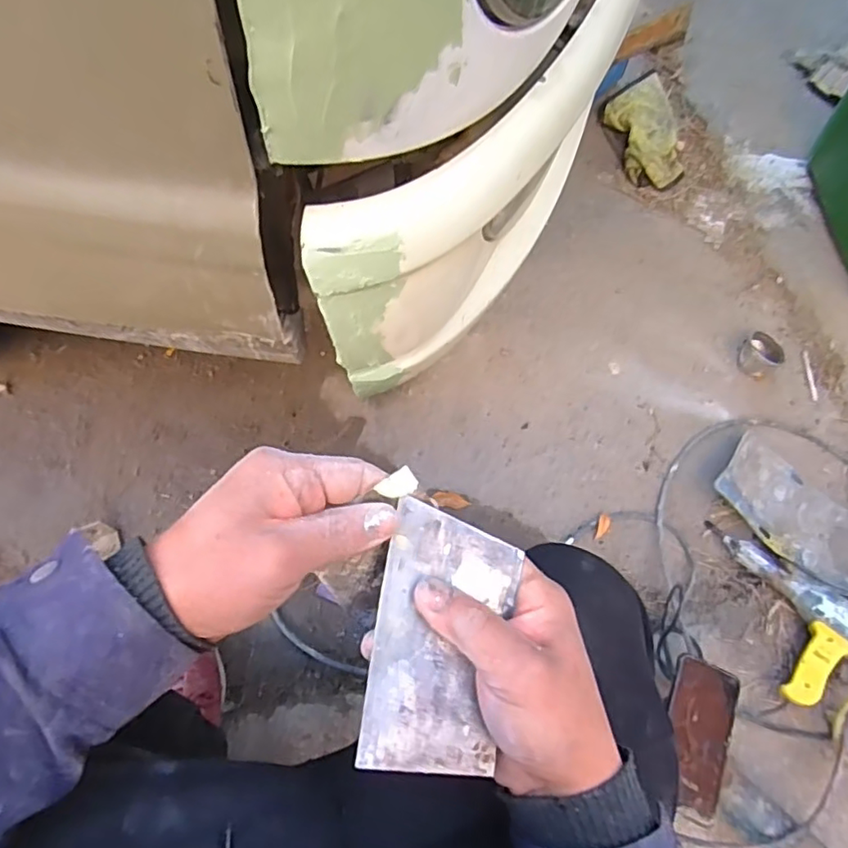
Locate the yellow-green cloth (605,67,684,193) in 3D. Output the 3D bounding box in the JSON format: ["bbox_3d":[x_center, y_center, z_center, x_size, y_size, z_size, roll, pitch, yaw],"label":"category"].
[{"bbox_3d":[0.442,-0.609,1.189,0.152,0.042,0.314,5,68,-2],"label":"yellow-green cloth"}]

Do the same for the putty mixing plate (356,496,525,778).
[{"bbox_3d":[0.010,0.111,0.308,0.070,0.010,0.128,14,71,-12],"label":"putty mixing plate"}]

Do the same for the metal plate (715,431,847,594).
[{"bbox_3d":[0.572,0.139,0.873,0.274,0.040,0.148,40,70,14],"label":"metal plate"}]

